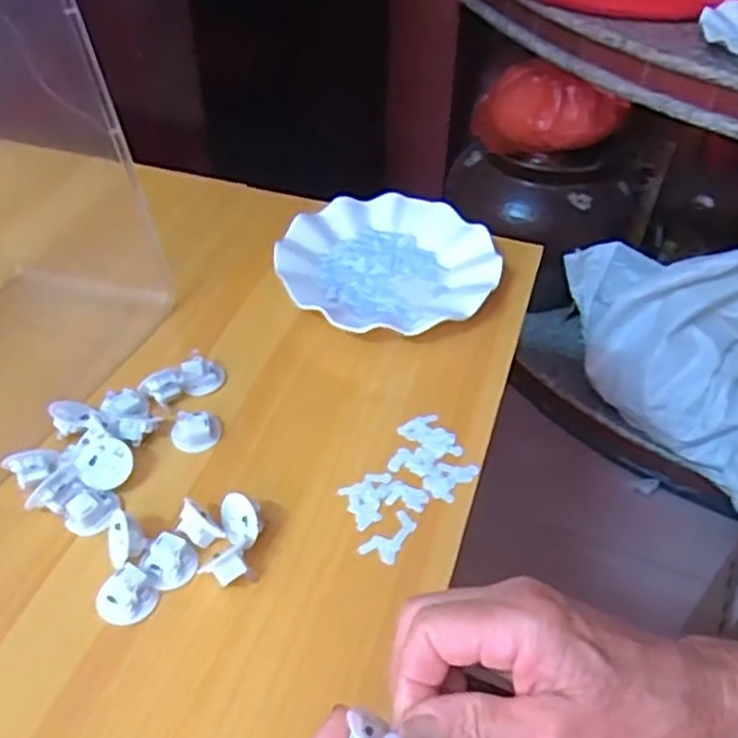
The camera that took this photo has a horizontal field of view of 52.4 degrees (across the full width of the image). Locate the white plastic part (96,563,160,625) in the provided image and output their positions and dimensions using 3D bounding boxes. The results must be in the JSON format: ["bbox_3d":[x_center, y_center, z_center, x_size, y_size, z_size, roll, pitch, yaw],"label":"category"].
[{"bbox_3d":[-0.134,0.126,0.415,0.027,0.013,0.029,1,44,-1],"label":"white plastic part"}]

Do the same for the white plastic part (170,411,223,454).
[{"bbox_3d":[-0.116,0.042,0.505,0.032,0.017,0.026,-12,46,-13],"label":"white plastic part"}]

